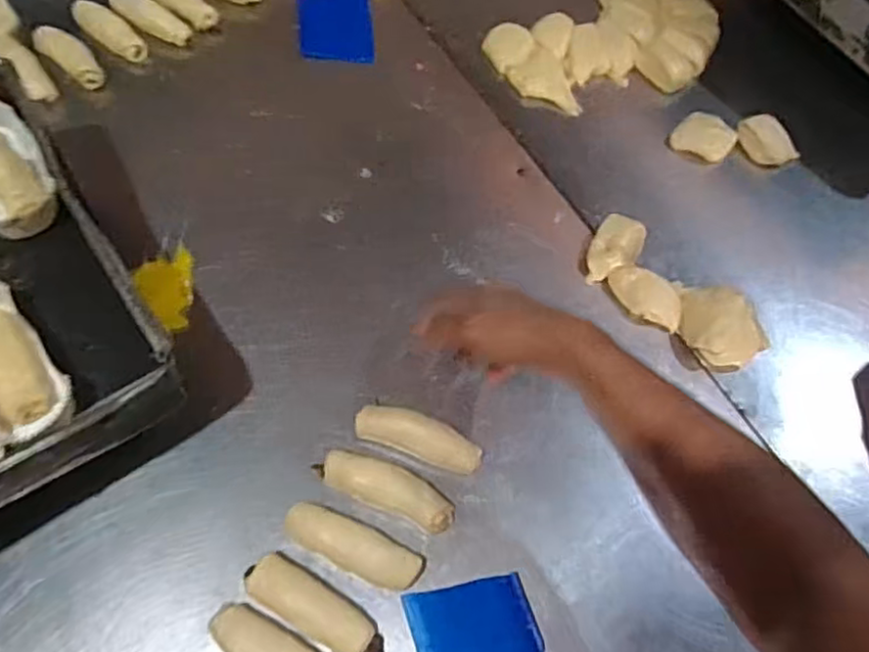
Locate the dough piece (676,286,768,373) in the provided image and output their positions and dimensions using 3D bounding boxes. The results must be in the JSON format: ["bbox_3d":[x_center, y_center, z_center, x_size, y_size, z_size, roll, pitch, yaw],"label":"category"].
[{"bbox_3d":[0.258,-0.001,0.601,0.084,0.039,0.055,41,67,16],"label":"dough piece"}]

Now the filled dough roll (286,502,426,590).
[{"bbox_3d":[-0.060,0.163,0.487,0.105,0.024,0.031,24,63,8],"label":"filled dough roll"}]

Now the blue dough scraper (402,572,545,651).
[{"bbox_3d":[0.031,0.223,0.478,0.087,0.007,0.076,-15,65,-12],"label":"blue dough scraper"}]

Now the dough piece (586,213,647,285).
[{"bbox_3d":[0.174,-0.071,0.635,0.044,0.023,0.077,26,64,9],"label":"dough piece"}]

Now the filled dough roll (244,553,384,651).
[{"bbox_3d":[-0.085,0.202,0.471,0.106,0.027,0.032,31,65,11],"label":"filled dough roll"}]

